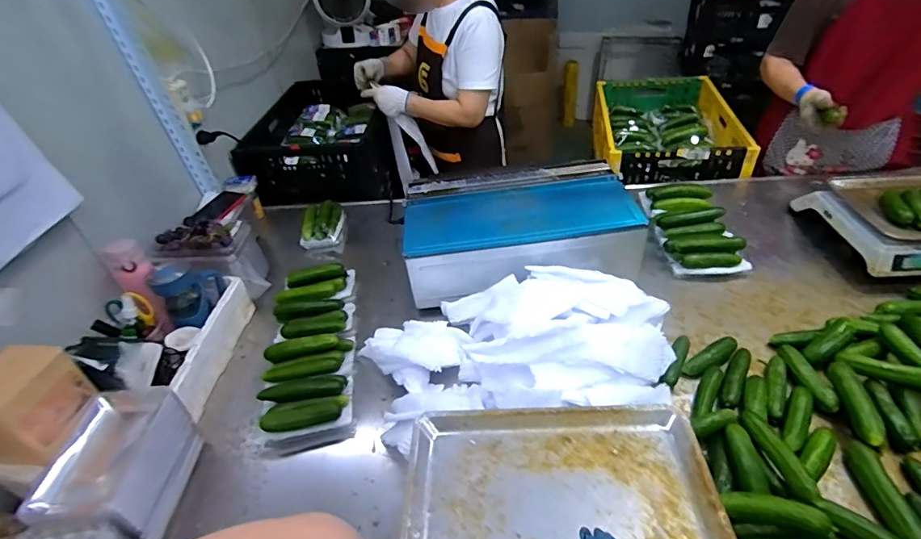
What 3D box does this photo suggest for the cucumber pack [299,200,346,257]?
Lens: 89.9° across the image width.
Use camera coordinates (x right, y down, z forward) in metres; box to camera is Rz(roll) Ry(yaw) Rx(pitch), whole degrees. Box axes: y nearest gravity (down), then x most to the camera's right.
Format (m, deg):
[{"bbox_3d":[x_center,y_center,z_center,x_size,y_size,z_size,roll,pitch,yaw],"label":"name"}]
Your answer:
[{"bbox_3d":[-0.378,-0.120,1.268,0.117,0.058,0.172,-10,40,-4],"label":"cucumber pack"}]

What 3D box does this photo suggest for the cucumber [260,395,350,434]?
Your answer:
[{"bbox_3d":[-0.268,0.251,0.801,0.137,0.034,0.046,-10,40,-3],"label":"cucumber"}]

